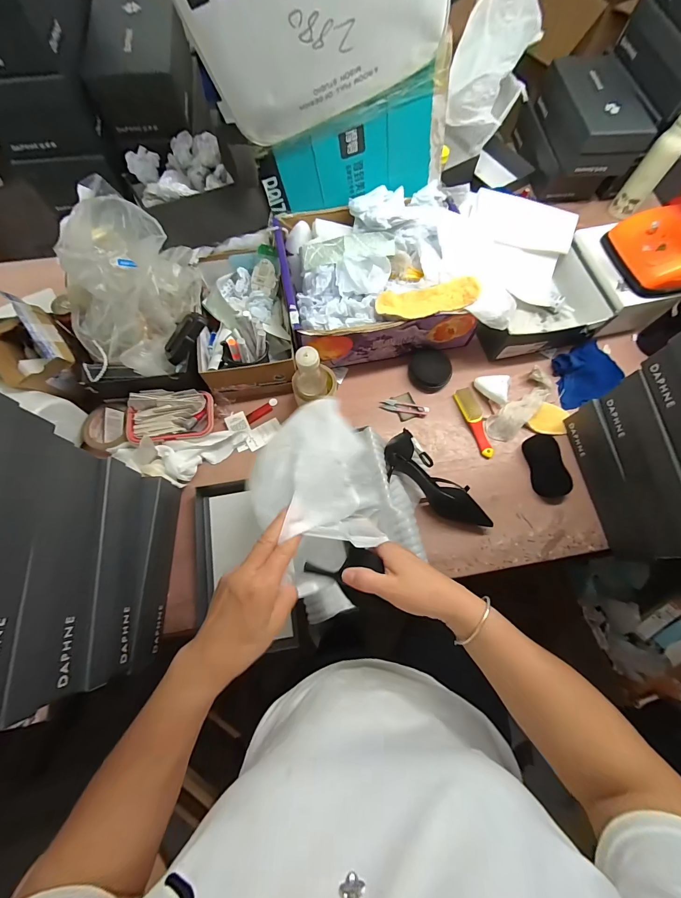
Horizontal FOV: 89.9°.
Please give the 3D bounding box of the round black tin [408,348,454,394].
[{"bbox_3d":[0.197,-0.174,0.754,0.094,0.033,0.084,32,74,9],"label":"round black tin"}]

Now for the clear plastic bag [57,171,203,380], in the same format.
[{"bbox_3d":[-0.393,-0.309,0.630,0.190,0.153,0.298,11,72,2],"label":"clear plastic bag"}]

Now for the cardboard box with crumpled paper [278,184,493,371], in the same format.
[{"bbox_3d":[0.075,-0.369,0.730,0.383,0.157,0.314,-9,72,-4],"label":"cardboard box with crumpled paper"}]

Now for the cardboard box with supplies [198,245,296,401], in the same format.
[{"bbox_3d":[-0.209,-0.282,0.721,0.179,0.132,0.318,-10,72,-5],"label":"cardboard box with supplies"}]

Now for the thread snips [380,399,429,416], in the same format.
[{"bbox_3d":[0.140,-0.089,0.744,0.102,0.016,0.025,12,72,3],"label":"thread snips"}]

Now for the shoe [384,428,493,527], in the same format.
[{"bbox_3d":[0.172,0.076,0.655,0.104,0.063,0.245,-37,76,-12],"label":"shoe"}]

